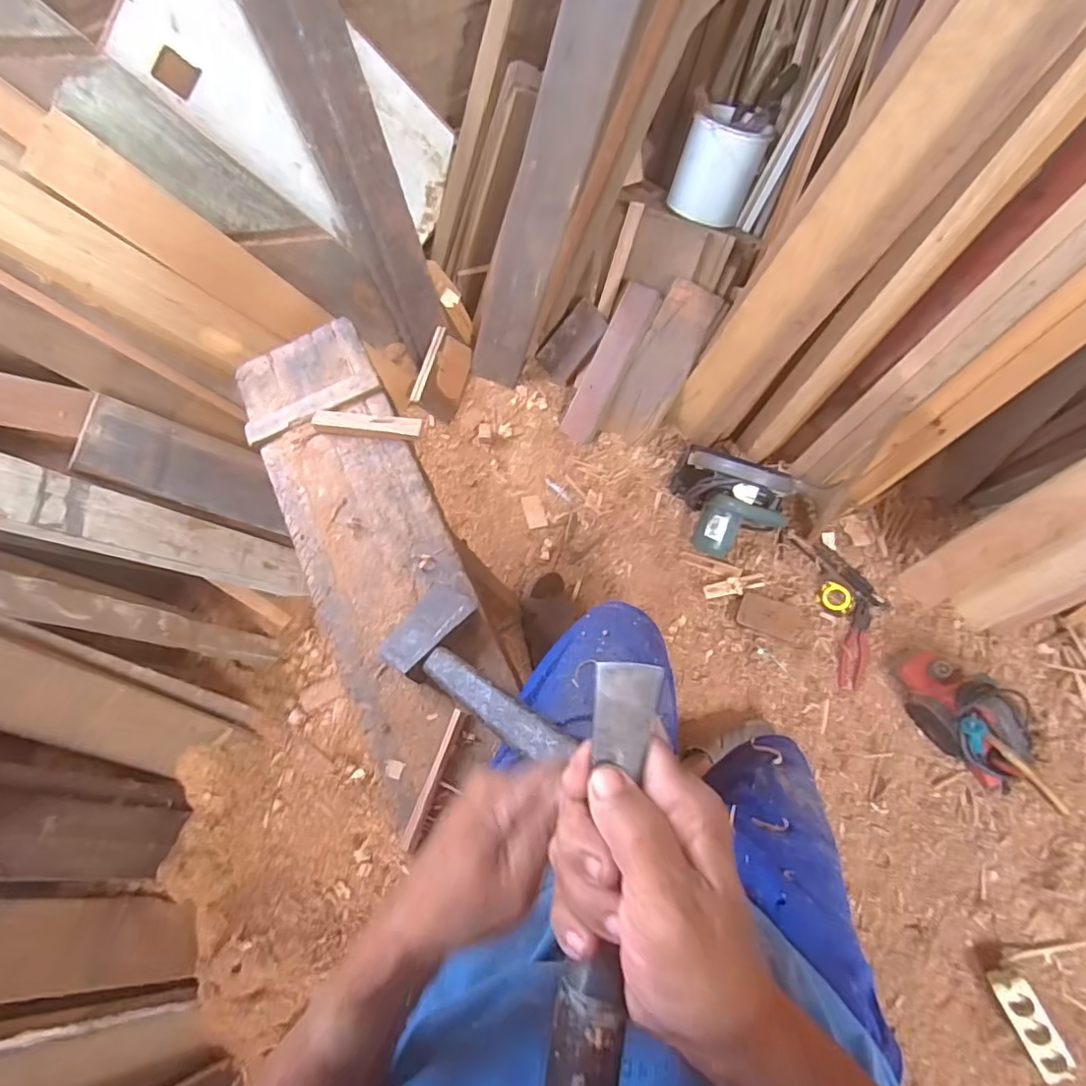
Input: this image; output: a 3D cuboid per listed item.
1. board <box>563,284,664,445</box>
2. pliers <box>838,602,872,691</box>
[{"bbox_3d":[0.153,-0.417,1.343,0.094,0.031,0.369,31,110,12],"label":"board"},{"bbox_3d":[0.665,0.217,1.208,0.053,0.017,0.182,15,73,7],"label":"pliers"}]

